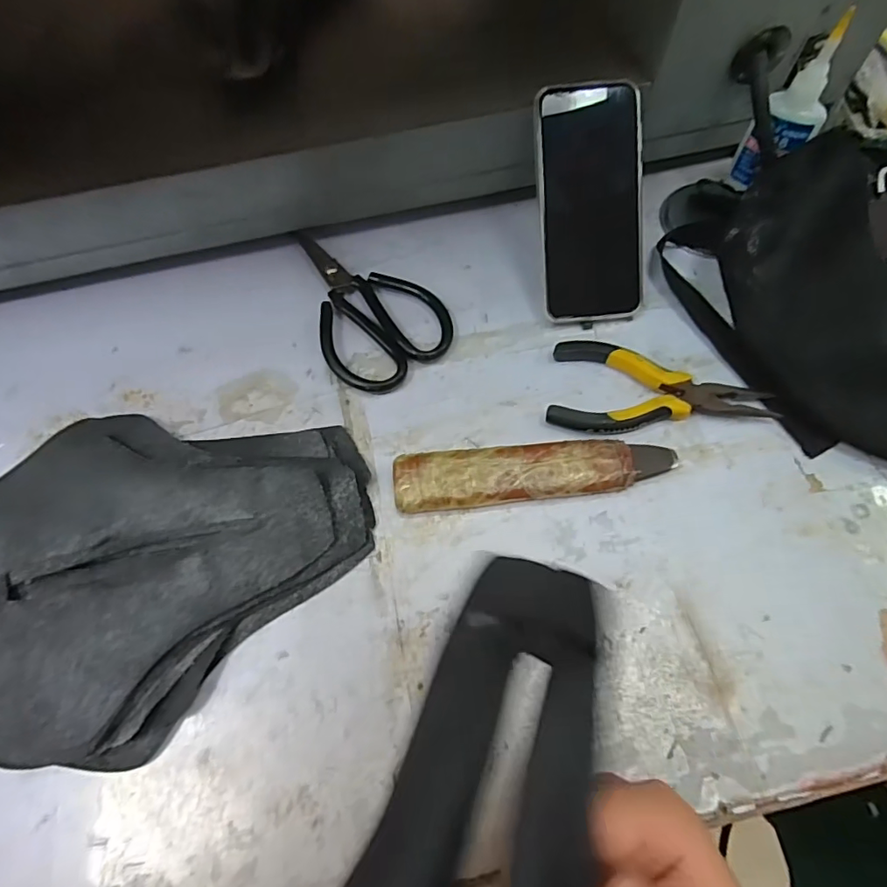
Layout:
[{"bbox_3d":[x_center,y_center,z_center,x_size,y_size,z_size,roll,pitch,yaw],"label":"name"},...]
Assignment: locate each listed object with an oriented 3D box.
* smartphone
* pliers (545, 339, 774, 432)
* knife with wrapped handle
[{"bbox_3d":[0.110,-0.176,0.395,0.076,0.011,0.163,-6,103,-1],"label":"smartphone"},{"bbox_3d":[0.154,-0.032,0.383,0.149,0.021,0.067,10,68,6],"label":"pliers"},{"bbox_3d":[0.061,0.019,0.359,0.186,0.013,0.039,-5,67,-1],"label":"knife with wrapped handle"}]

